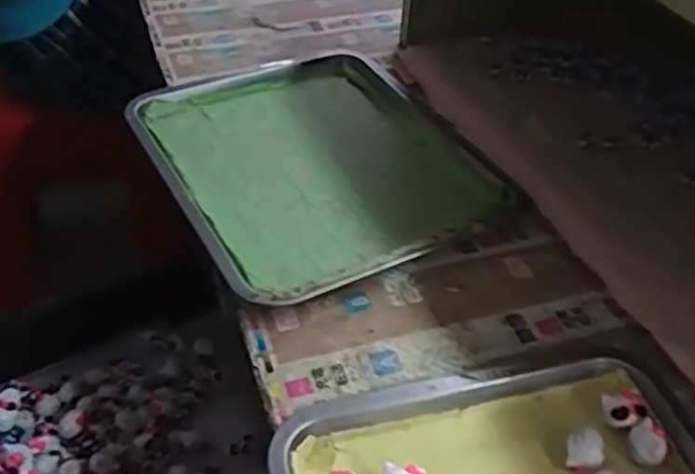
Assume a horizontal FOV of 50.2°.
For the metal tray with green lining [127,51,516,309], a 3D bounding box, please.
[{"bbox_3d":[-0.033,-0.077,0.659,0.257,0.033,0.323,-19,47,-22],"label":"metal tray with green lining"}]

